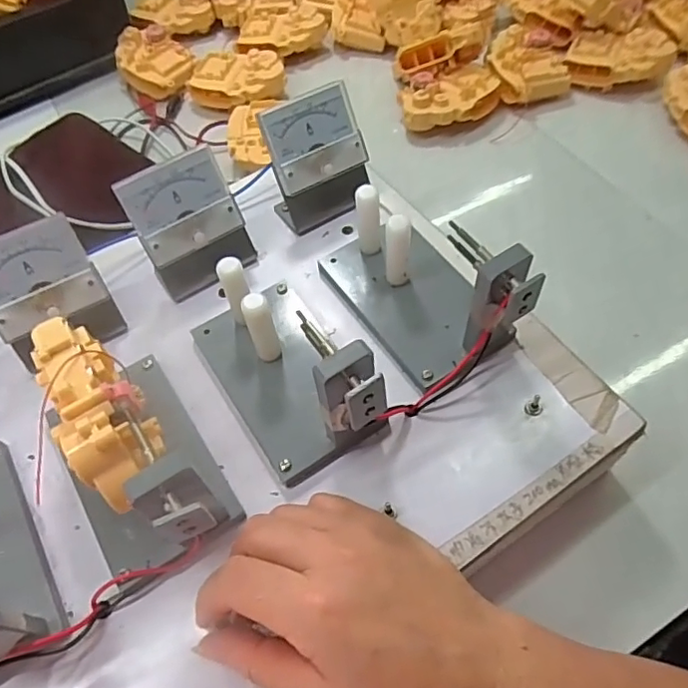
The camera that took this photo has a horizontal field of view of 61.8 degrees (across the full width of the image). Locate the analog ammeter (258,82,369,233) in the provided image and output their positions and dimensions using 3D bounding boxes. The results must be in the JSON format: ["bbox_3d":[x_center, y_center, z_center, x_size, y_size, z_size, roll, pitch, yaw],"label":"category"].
[{"bbox_3d":[-0.018,-0.125,0.392,0.066,0.074,0.040,-31,60,-14],"label":"analog ammeter"}]

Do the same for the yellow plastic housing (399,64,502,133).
[{"bbox_3d":[0.104,-0.235,0.556,0.104,0.035,0.059,-24,59,-10],"label":"yellow plastic housing"}]

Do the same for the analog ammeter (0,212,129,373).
[{"bbox_3d":[-0.176,-0.028,0.343,0.066,0.074,0.042,-32,60,-15],"label":"analog ammeter"}]

